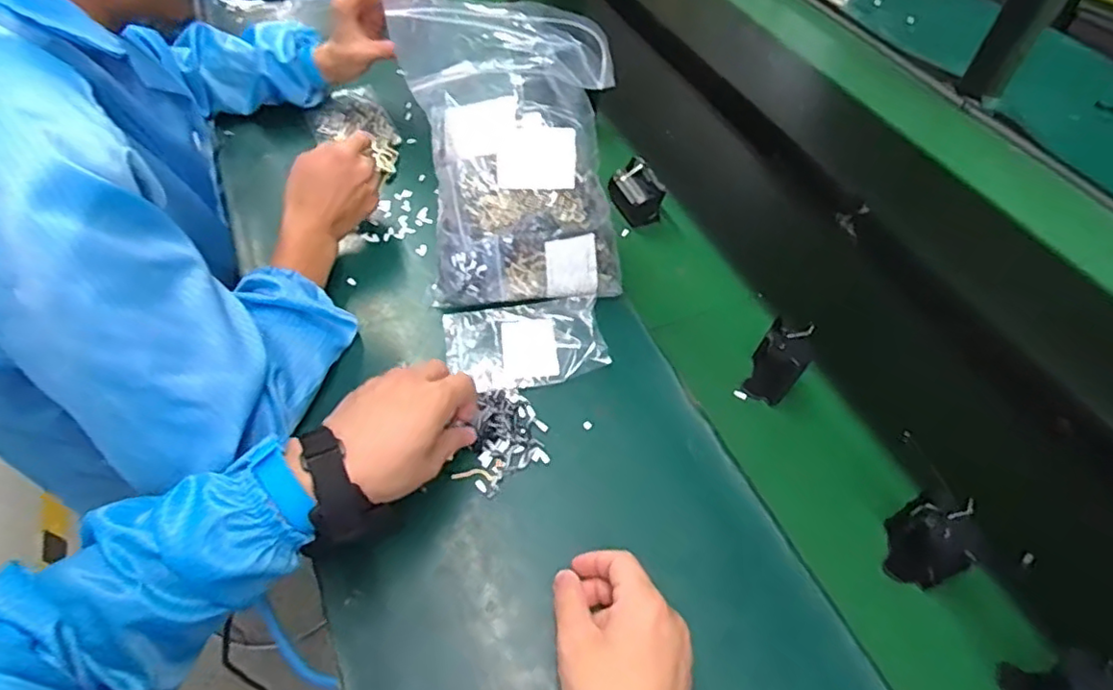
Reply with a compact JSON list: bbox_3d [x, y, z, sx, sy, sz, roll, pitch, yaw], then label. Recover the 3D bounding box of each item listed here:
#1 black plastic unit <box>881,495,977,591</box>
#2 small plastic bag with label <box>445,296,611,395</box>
[{"bbox_3d":[0.278,0.146,0.465,0.044,0.064,0.055,17,52,12],"label":"black plastic unit"},{"bbox_3d":[-0.030,-0.005,0.582,0.143,0.023,0.093,-6,51,-6],"label":"small plastic bag with label"}]

